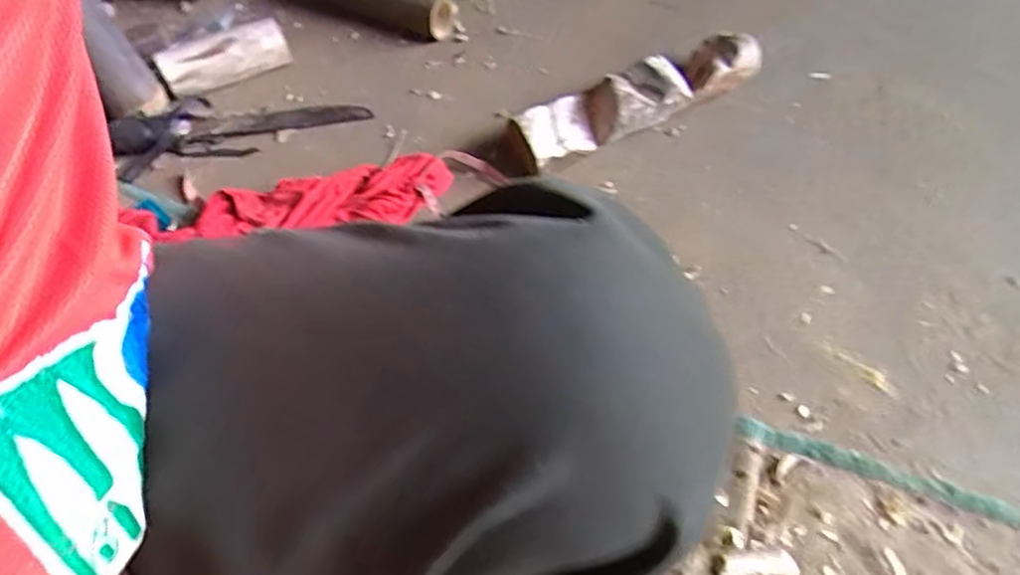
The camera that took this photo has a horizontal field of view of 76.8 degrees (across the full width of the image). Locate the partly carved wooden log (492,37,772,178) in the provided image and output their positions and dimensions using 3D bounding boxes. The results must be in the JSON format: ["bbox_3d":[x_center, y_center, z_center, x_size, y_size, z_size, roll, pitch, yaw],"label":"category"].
[{"bbox_3d":[0.139,-0.209,0.736,0.296,0.074,0.078,-24,54,-14],"label":"partly carved wooden log"}]

